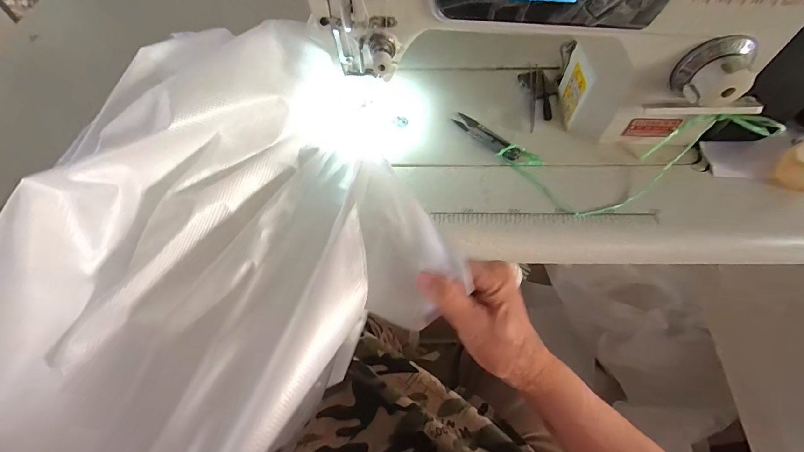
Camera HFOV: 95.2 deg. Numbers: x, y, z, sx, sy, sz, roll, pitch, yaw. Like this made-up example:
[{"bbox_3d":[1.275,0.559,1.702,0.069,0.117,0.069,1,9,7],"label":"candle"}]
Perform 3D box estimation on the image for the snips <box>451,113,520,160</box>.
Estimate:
[{"bbox_3d":[0.103,-0.109,0.443,0.022,0.008,0.091,-39,65,-21],"label":"snips"}]

